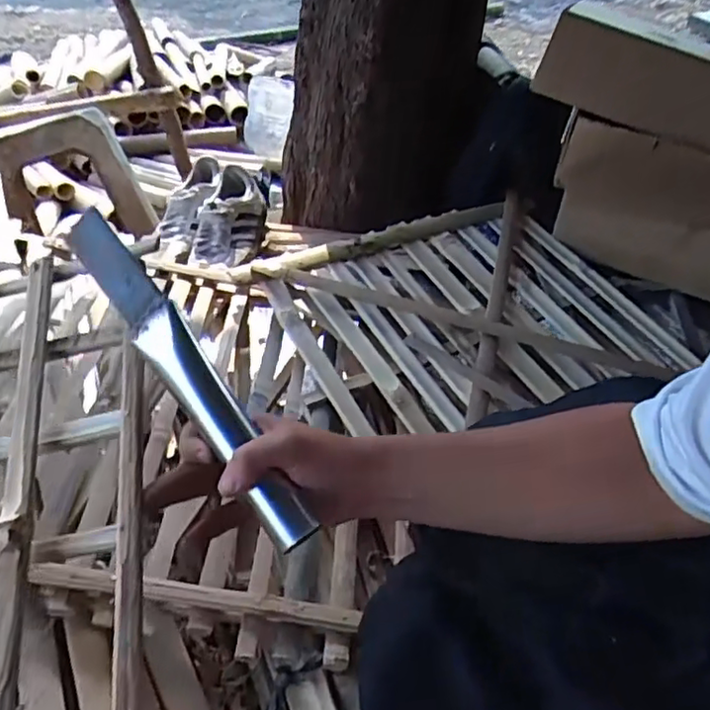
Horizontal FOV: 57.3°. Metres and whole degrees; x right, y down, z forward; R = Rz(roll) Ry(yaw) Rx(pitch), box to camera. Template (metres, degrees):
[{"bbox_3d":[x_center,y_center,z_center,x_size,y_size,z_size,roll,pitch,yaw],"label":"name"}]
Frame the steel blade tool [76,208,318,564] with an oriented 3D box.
[{"bbox_3d":[-0.109,0.008,0.422,0.031,0.031,0.265,-30,71,-27],"label":"steel blade tool"}]

